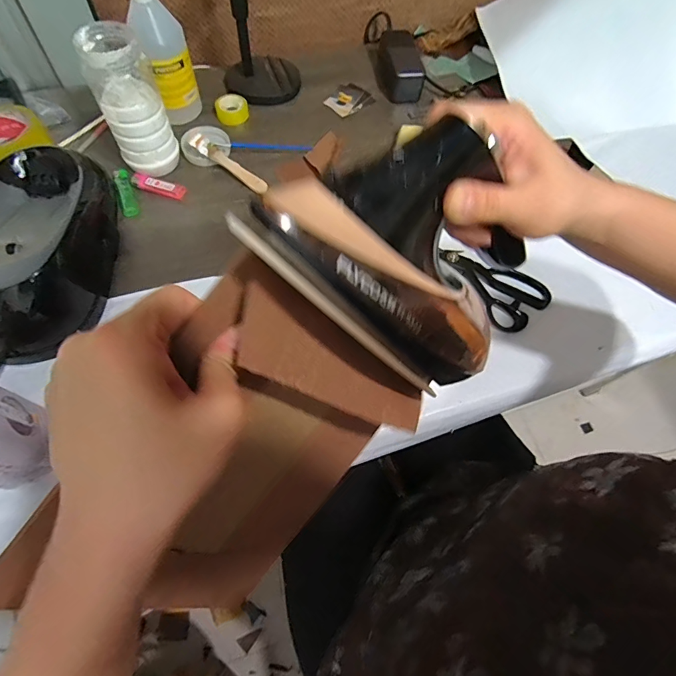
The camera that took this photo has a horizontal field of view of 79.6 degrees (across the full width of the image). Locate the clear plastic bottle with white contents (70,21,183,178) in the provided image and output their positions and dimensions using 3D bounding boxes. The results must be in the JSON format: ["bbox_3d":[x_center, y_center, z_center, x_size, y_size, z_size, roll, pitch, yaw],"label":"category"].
[{"bbox_3d":[-0.265,-0.303,0.524,0.076,0.147,0.079,-19,66,-12],"label":"clear plastic bottle with white contents"}]

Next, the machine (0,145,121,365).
[{"bbox_3d":[-0.359,-0.120,0.478,0.156,0.092,0.273,-12,65,-9],"label":"machine"}]

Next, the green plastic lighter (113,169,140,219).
[{"bbox_3d":[-0.299,-0.206,0.571,0.020,0.013,0.083,-19,66,-13],"label":"green plastic lighter"}]

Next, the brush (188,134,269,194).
[{"bbox_3d":[-0.160,-0.256,0.594,0.133,0.009,0.024,37,84,2],"label":"brush"}]

